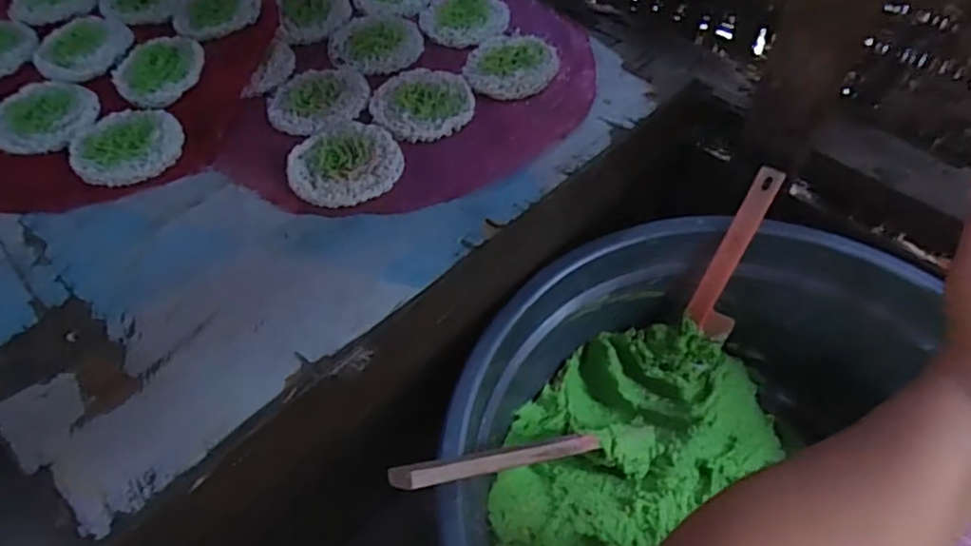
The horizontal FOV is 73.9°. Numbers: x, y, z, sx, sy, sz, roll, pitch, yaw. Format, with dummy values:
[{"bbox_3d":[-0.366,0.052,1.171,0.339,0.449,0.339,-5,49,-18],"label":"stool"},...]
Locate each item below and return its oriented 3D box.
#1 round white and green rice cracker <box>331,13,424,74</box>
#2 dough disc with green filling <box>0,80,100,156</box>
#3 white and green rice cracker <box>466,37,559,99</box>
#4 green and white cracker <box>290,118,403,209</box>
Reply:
[{"bbox_3d":[-0.096,-0.198,0.559,0.079,0.004,0.084,1,54,-2],"label":"round white and green rice cracker"},{"bbox_3d":[-0.348,-0.124,0.506,0.077,0.009,0.083,1,54,-2],"label":"dough disc with green filling"},{"bbox_3d":[0.021,-0.170,0.529,0.071,0.006,0.080,20,55,17],"label":"white and green rice cracker"},{"bbox_3d":[-0.101,-0.081,0.467,0.079,0.005,0.077,-1,52,1],"label":"green and white cracker"}]

